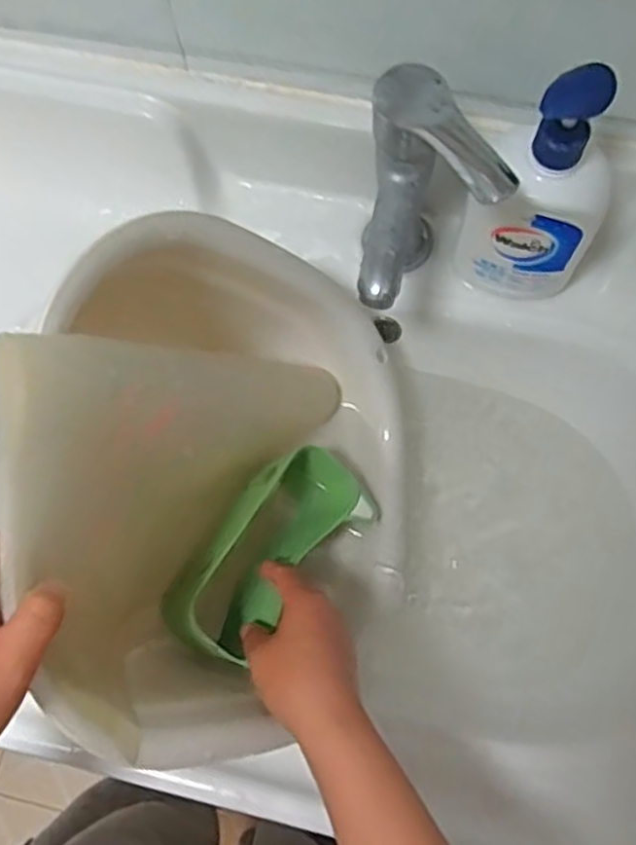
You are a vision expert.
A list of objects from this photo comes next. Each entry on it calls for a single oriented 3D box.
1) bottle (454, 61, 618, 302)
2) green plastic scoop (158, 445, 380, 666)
[{"bbox_3d":[0.151,-0.153,0.488,0.095,0.193,0.054,20,74,8],"label":"bottle"},{"bbox_3d":[-0.035,0.090,0.505,0.083,0.100,0.163,34,77,11],"label":"green plastic scoop"}]

